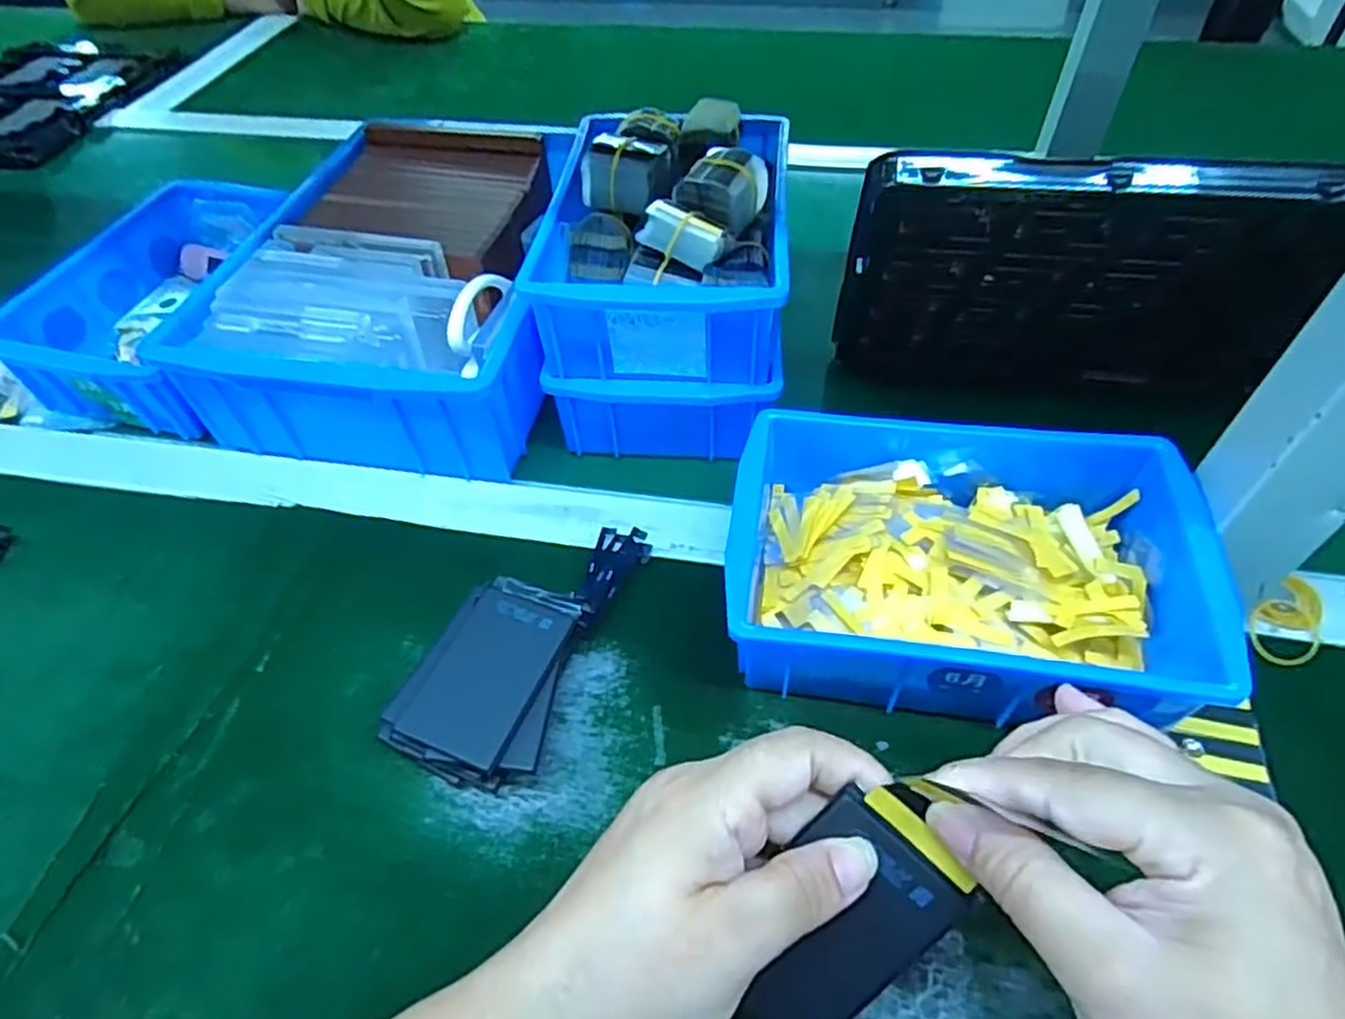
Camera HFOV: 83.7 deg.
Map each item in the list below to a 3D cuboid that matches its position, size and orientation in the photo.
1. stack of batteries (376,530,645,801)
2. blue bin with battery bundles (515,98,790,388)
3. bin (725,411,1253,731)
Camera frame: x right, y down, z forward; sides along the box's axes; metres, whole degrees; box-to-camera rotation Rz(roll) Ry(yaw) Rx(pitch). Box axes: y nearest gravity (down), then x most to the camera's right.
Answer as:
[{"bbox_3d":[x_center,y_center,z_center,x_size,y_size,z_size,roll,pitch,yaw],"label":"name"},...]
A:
[{"bbox_3d":[-0.069,0.058,0.359,0.065,0.035,0.145,14,52,14],"label":"stack of batteries"},{"bbox_3d":[-0.001,-0.162,0.431,0.126,0.074,0.183,3,51,5],"label":"blue bin with battery bundles"},{"bbox_3d":[0.133,0.025,0.358,0.205,0.069,0.154,8,50,9],"label":"bin"}]

